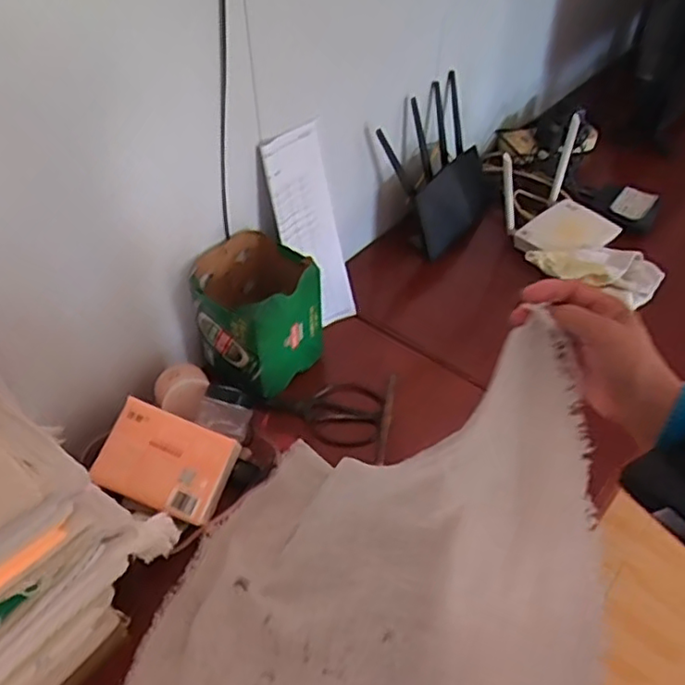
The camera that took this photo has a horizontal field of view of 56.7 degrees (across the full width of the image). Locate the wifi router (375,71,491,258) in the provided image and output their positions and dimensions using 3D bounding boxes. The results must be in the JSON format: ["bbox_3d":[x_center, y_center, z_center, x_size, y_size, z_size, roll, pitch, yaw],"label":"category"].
[{"bbox_3d":[0.175,-0.296,1.102,0.205,0.210,0.160,-29,53,-25],"label":"wifi router"}]

